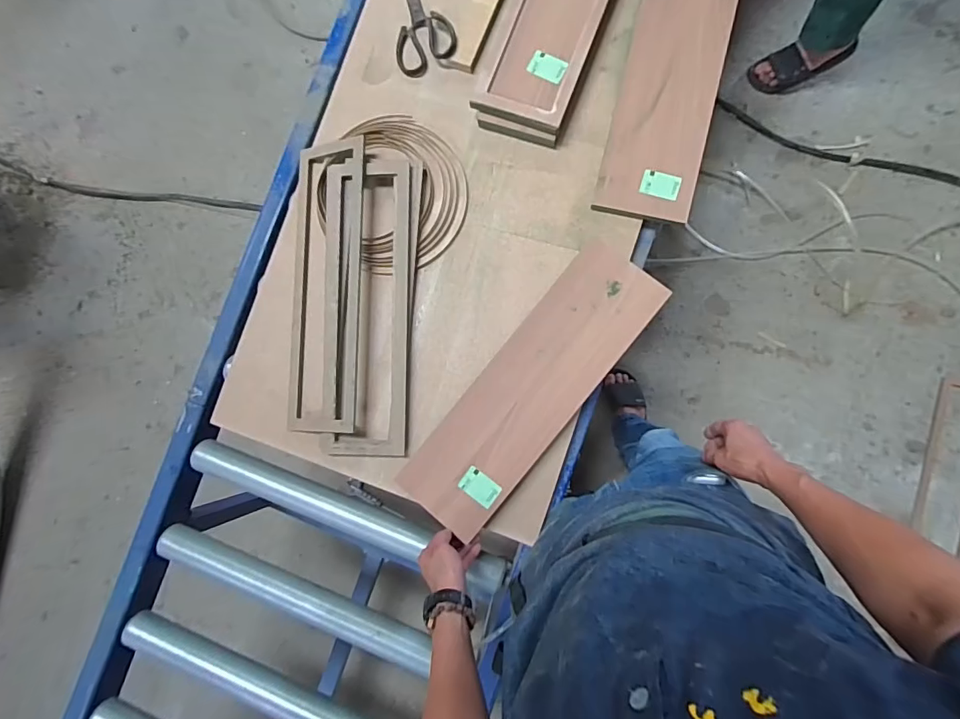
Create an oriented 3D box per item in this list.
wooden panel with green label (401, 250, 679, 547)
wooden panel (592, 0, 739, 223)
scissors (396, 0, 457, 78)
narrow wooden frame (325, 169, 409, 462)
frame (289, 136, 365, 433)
[{"bbox_3d":[0.085,0.048,0.775,0.155,0.028,0.507,40,91,8],"label":"wooden panel with green label"},{"bbox_3d":[0.319,-0.455,0.806,0.154,0.016,0.452,14,86,7],"label":"wooden panel"},{"bbox_3d":[-0.118,-0.609,0.861,0.109,0.017,0.186,-23,82,3],"label":"scissors"},{"bbox_3d":[-0.193,-0.089,0.808,0.146,0.025,0.493,-1,84,6],"label":"narrow wooden frame"},{"bbox_3d":[-0.265,-0.129,0.829,0.139,0.015,0.502,-1,85,21],"label":"frame"}]

